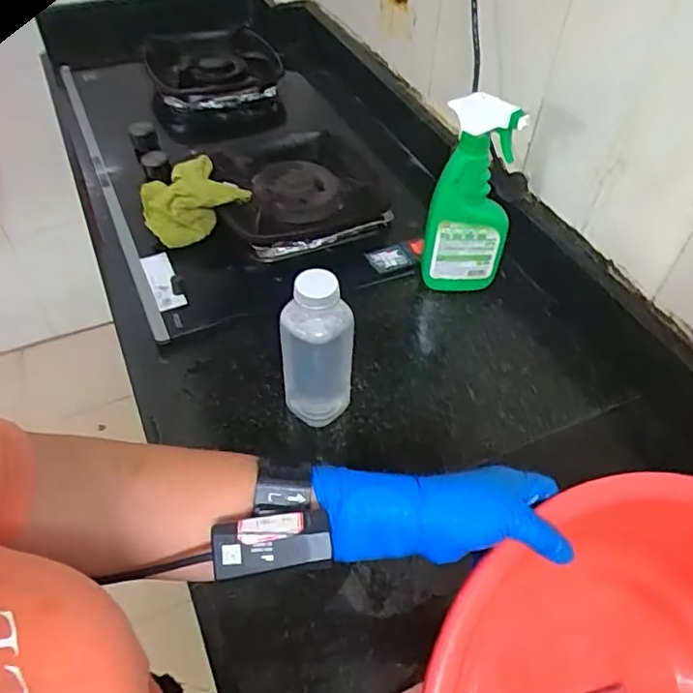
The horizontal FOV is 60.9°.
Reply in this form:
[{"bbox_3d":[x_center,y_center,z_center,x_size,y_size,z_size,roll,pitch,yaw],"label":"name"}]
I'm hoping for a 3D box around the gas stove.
[{"bbox_3d":[-0.208,-0.342,0.979,0.402,0.120,0.751,-20,54,-16],"label":"gas stove"}]

